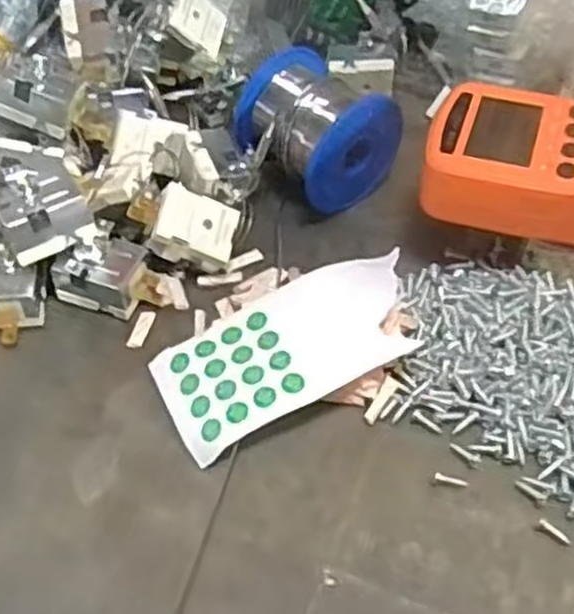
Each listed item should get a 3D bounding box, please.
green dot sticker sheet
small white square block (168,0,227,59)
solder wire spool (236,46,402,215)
[{"bbox_3d":[0.003,0.018,0.347,0.117,0.019,0.059,-24,55,-15],"label":"green dot sticker sheet"},{"bbox_3d":[-0.049,-0.158,0.435,0.004,0.038,0.029,6,72,42],"label":"small white square block"},{"bbox_3d":[0.015,-0.093,0.417,0.075,0.056,0.065,34,61,25],"label":"solder wire spool"}]

